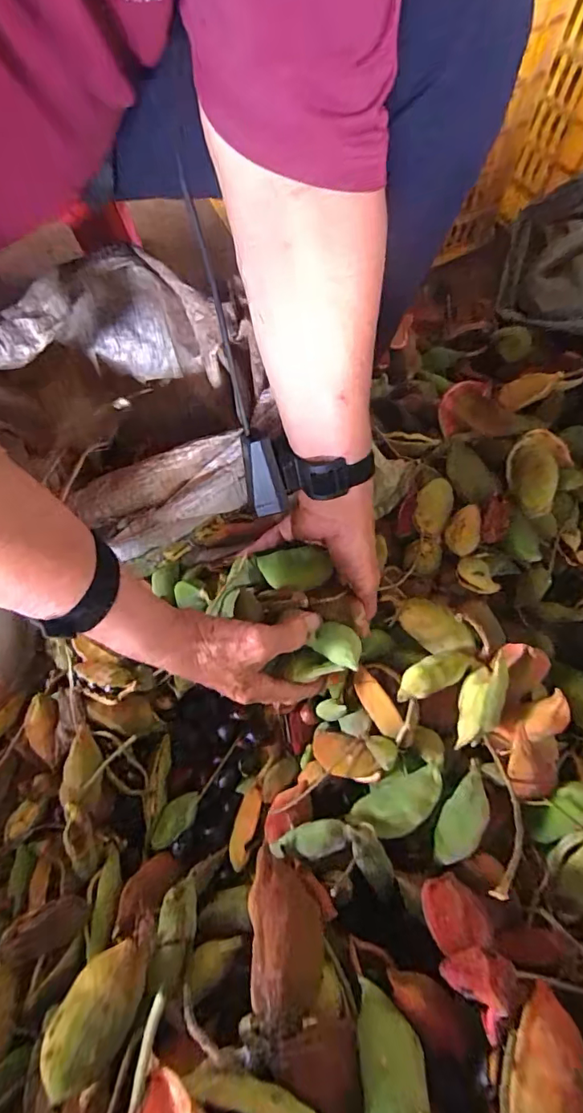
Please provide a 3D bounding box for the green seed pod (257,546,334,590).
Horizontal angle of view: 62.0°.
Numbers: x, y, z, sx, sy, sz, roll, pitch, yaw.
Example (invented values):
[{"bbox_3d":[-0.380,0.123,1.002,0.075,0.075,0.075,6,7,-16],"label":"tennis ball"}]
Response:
[{"bbox_3d":[0.002,0.013,0.488,0.066,0.017,0.041,-8,90,-3],"label":"green seed pod"}]

